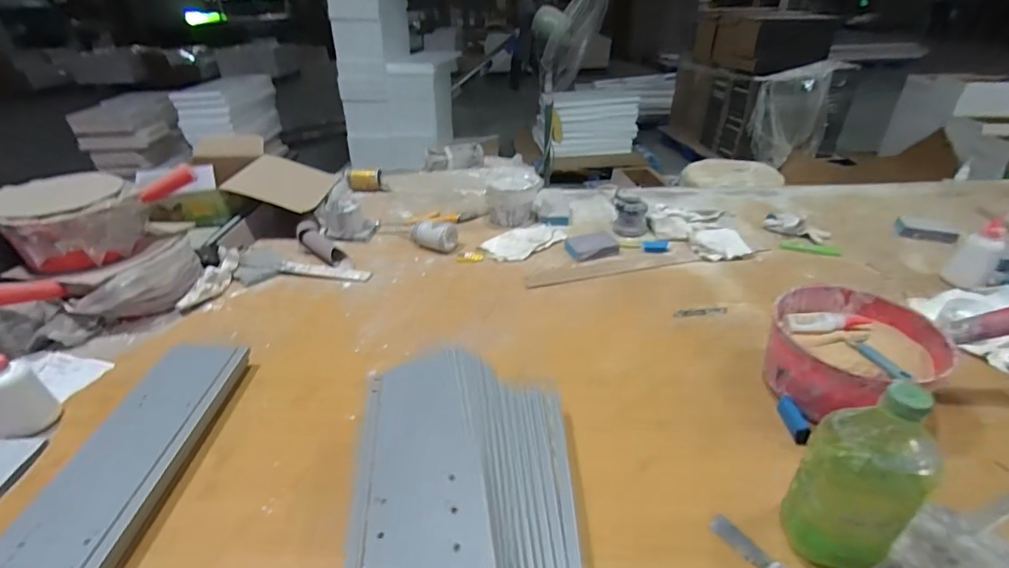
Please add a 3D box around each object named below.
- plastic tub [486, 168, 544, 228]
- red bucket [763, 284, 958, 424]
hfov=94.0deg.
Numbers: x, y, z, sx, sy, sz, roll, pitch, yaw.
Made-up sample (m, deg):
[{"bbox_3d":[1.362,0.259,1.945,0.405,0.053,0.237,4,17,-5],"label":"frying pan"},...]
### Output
[{"bbox_3d":[0.020,-0.221,1.162,0.131,0.108,0.142,-4,33,-4],"label":"plastic tub"},{"bbox_3d":[0.457,0.100,0.643,0.195,0.109,0.184,-1,33,1],"label":"red bucket"}]

